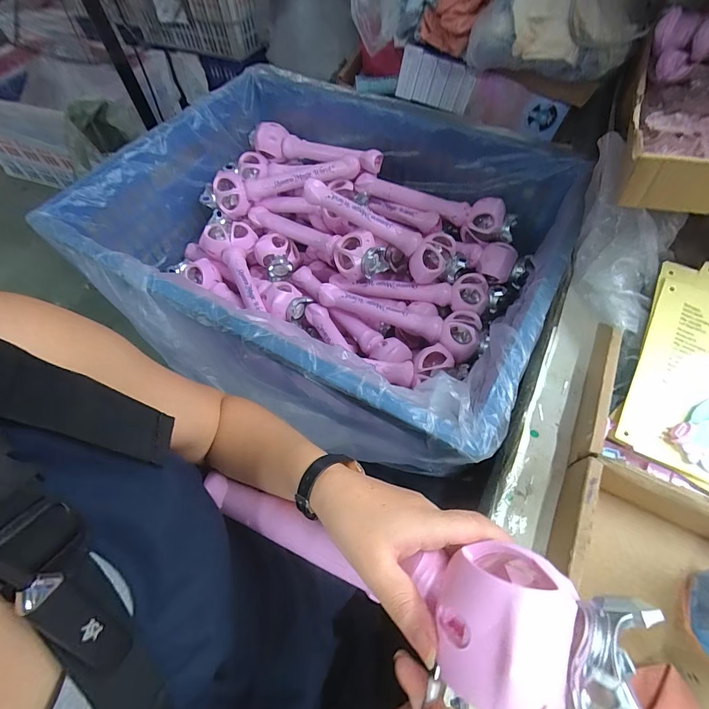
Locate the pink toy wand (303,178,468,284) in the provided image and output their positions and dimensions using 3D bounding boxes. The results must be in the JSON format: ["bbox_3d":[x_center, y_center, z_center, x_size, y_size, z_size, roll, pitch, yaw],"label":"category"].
[{"bbox_3d":[0.057,-0.248,0.750,0.359,0.079,0.077,27,61,-5],"label":"pink toy wand"}]

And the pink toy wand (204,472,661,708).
[{"bbox_3d":[-0.001,0.145,0.263,0.326,0.043,0.078,-1,52,41],"label":"pink toy wand"}]

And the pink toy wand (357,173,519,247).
[{"bbox_3d":[0.172,-0.318,0.805,0.344,0.080,0.055,19,61,13],"label":"pink toy wand"}]

